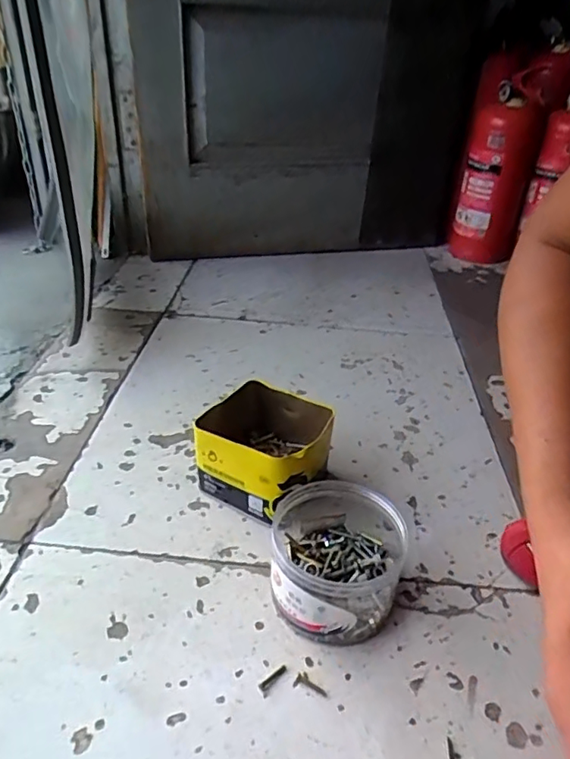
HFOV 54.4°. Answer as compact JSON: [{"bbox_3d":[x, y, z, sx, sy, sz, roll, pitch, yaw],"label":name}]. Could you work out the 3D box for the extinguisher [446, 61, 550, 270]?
[{"bbox_3d":[0.442,-0.423,1.170,0.136,0.336,0.112,12,35,13],"label":"extinguisher"}]

